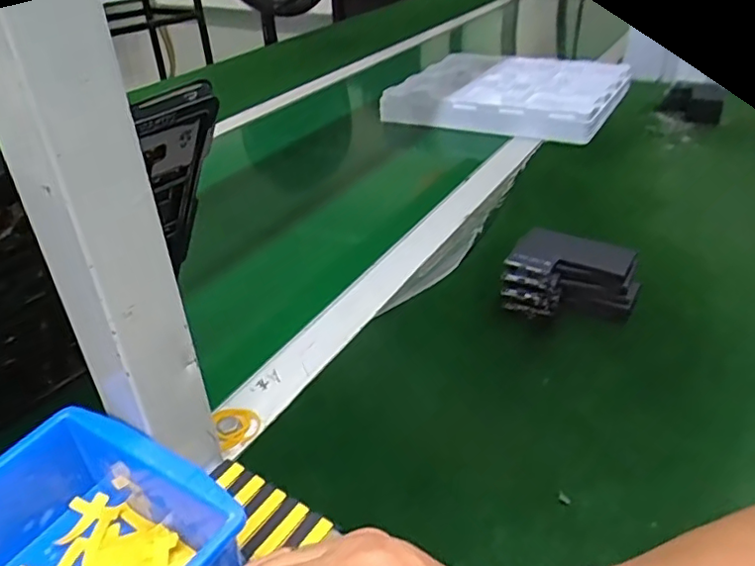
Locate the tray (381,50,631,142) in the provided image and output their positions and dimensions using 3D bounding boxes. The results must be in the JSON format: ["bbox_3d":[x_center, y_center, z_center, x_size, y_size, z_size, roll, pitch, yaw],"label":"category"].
[{"bbox_3d":[0.200,-0.293,0.901,0.308,0.042,0.292,17,38,26],"label":"tray"}]

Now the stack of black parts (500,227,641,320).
[{"bbox_3d":[0.150,-0.004,0.464,0.097,0.051,0.058,14,37,23],"label":"stack of black parts"}]

